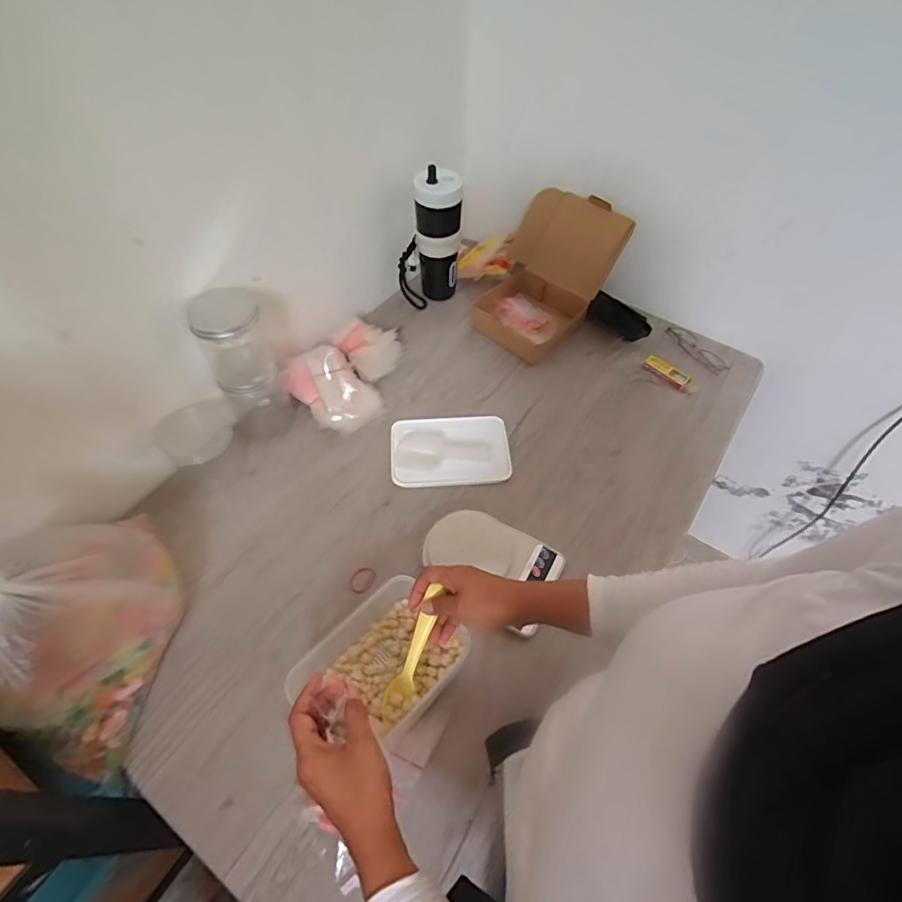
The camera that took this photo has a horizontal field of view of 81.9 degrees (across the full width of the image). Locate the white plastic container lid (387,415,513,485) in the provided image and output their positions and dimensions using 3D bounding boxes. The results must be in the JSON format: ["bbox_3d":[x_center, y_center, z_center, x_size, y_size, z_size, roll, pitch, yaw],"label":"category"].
[{"bbox_3d":[-0.001,-0.008,0.831,0.186,0.018,0.125,-1,55,-3],"label":"white plastic container lid"}]

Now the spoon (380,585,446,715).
[{"bbox_3d":[-0.038,0.217,0.563,0.027,0.010,0.143,22,90,13],"label":"spoon"}]

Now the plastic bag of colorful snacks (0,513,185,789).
[{"bbox_3d":[-0.411,0.181,0.575,0.151,0.213,0.290,-6,55,-6],"label":"plastic bag of colorful snacks"}]

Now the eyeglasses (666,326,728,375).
[{"bbox_3d":[0.464,-0.192,0.986,0.056,0.020,0.128,-35,63,-24],"label":"eyeglasses"}]

